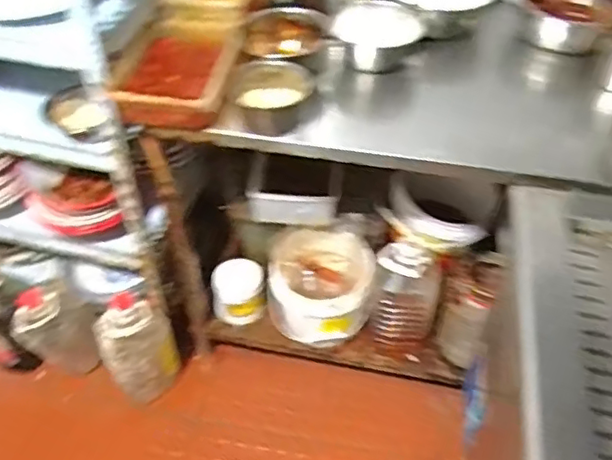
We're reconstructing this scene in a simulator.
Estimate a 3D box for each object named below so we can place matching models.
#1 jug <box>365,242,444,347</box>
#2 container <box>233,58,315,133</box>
[{"bbox_3d":[0.241,0.155,1.489,0.164,0.300,0.119,15,48,13],"label":"jug"},{"bbox_3d":[-0.060,-0.240,1.101,0.143,0.078,0.122,0,47,-1],"label":"container"}]

